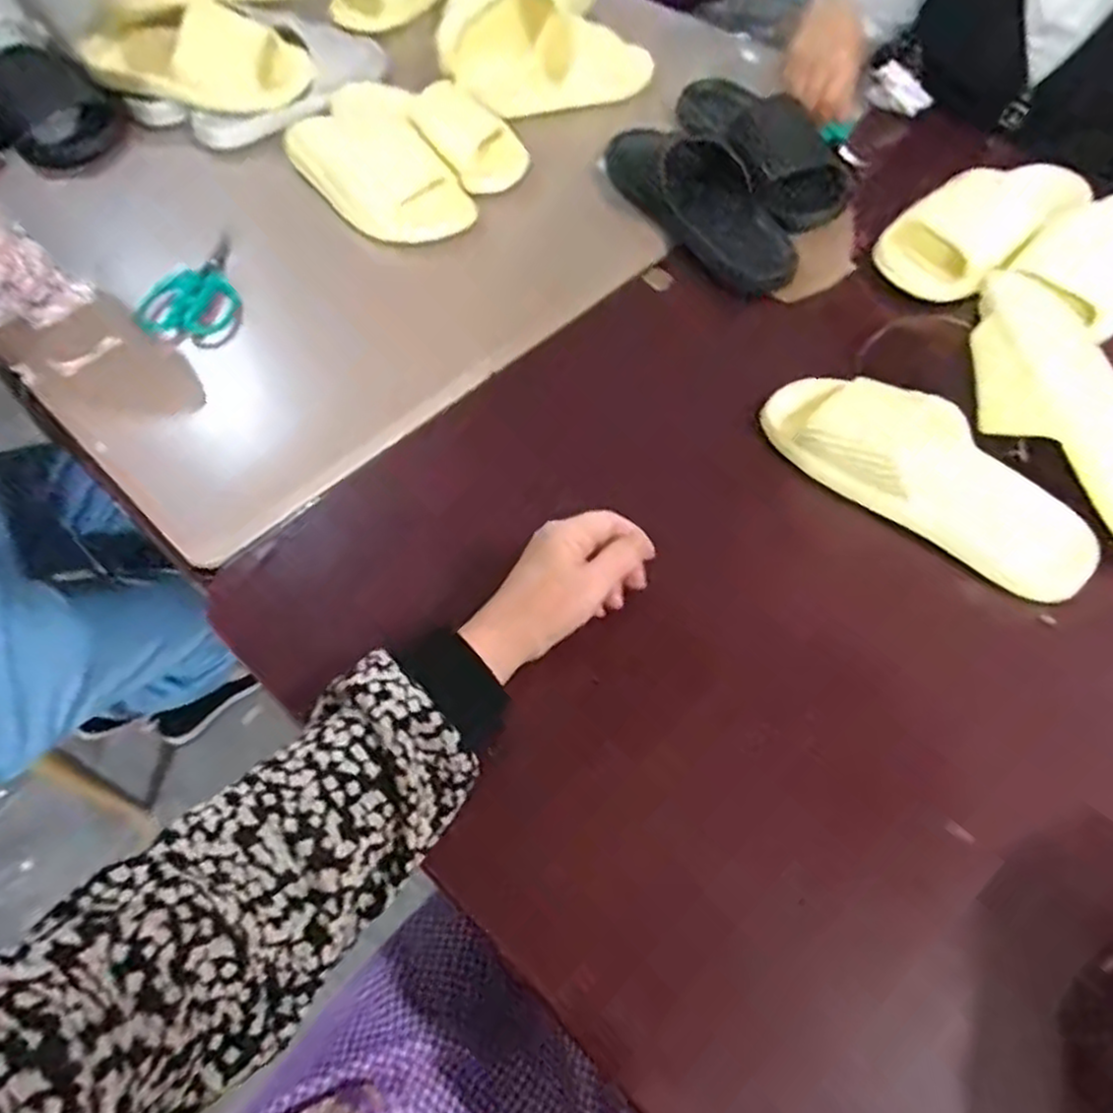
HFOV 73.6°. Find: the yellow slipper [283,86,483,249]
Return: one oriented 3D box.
[{"bbox_3d":[-0.205,-0.414,0.777,0.123,0.089,0.247,-38,66,-22],"label":"yellow slipper"}]

